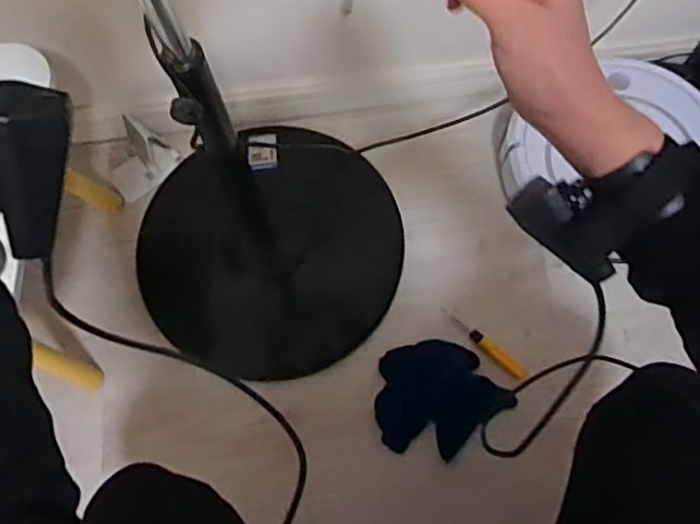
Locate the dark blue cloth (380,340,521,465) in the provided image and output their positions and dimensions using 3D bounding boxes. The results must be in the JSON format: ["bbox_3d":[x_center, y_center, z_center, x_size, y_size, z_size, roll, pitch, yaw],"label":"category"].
[{"bbox_3d":[0.105,0.176,0.858,0.157,0.010,0.148,-39,74,-10],"label":"dark blue cloth"}]

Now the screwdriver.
[{"bbox_3d":[0.181,0.110,0.879,0.135,0.014,0.019,41,77,14],"label":"screwdriver"}]

